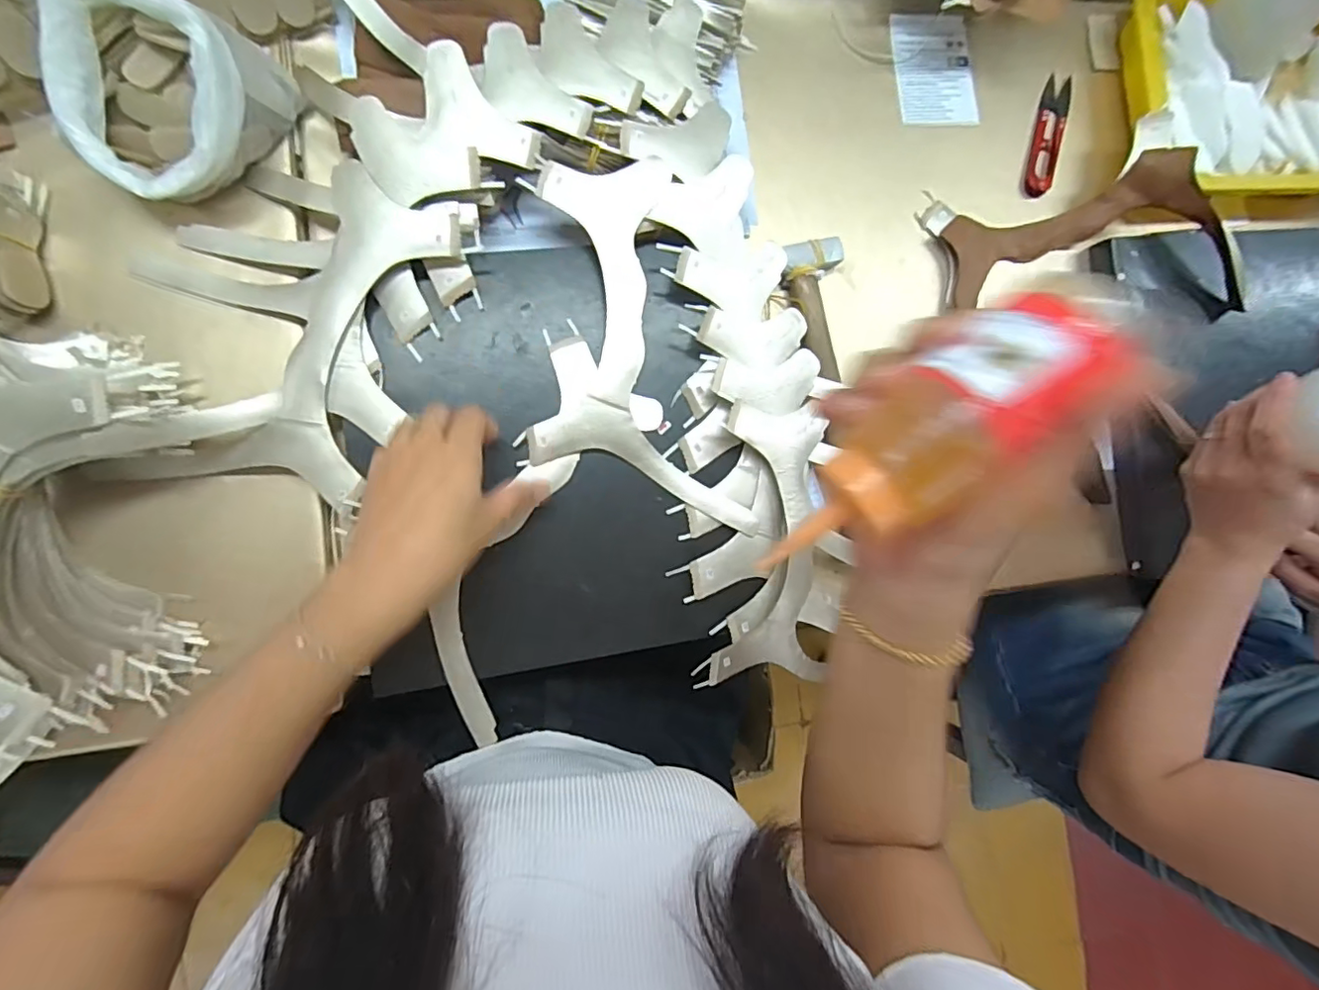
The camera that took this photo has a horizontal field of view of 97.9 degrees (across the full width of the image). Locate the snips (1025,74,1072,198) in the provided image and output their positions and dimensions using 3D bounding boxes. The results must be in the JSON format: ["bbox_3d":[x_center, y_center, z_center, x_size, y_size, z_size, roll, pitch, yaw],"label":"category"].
[{"bbox_3d":[0.349,-0.323,0.515,0.023,0.008,0.116,17,86,-8],"label":"snips"}]

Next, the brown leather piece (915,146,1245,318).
[{"bbox_3d":[0.368,-0.220,0.490,0.279,0.056,0.124,-1,88,-9],"label":"brown leather piece"}]

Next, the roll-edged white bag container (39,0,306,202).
[{"bbox_3d":[-0.324,-0.262,0.372,0.109,0.069,0.129,30,84,-7],"label":"roll-edged white bag container"}]

